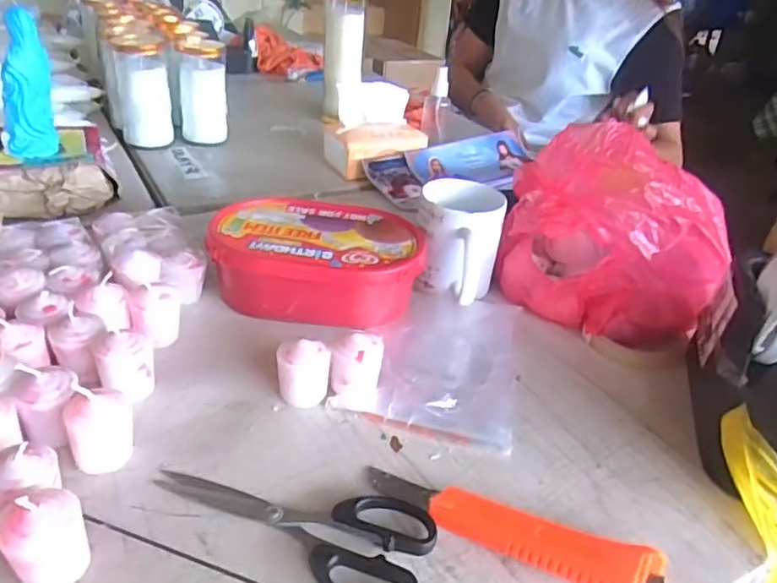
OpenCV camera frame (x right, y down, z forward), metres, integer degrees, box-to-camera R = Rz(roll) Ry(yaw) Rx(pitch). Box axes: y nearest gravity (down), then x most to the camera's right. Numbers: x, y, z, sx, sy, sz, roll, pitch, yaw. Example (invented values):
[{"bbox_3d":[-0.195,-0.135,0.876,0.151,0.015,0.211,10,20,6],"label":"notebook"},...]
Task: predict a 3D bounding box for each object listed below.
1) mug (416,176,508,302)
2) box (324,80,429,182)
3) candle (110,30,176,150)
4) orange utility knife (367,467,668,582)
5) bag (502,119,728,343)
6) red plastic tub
[{"bbox_3d":[0.063,-0.041,0.577,0.078,0.093,0.091,11,33,6],"label":"mug"},{"bbox_3d":[-0.014,-0.226,0.856,0.127,0.090,0.104,-10,37,-24],"label":"box"},{"bbox_3d":[-0.341,-0.276,0.862,0.070,0.144,0.056,-6,35,-19],"label":"candle"},{"bbox_3d":[0.069,0.141,0.366,0.175,0.025,0.030,17,35,16],"label":"orange utility knife"},{"bbox_3d":[0.211,-0.055,0.580,0.204,0.142,0.165,17,35,15],"label":"bag"},{"bbox_3d":[-0.064,-0.031,0.573,0.188,0.058,0.131,11,33,6],"label":"red plastic tub"}]

